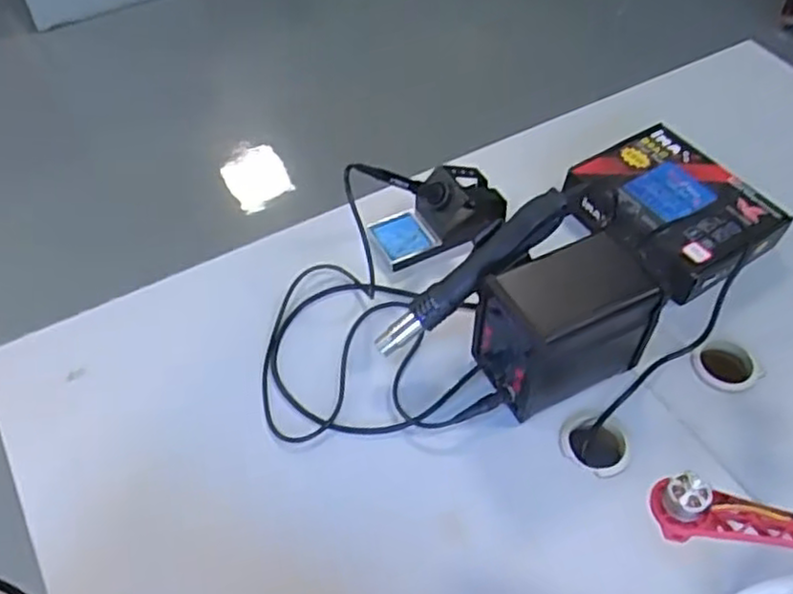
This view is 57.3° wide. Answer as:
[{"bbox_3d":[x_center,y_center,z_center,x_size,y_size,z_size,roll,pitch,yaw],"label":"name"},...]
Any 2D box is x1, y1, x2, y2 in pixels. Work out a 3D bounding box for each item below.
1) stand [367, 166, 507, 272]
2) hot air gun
[{"bbox_3d":[0.051,-0.101,0.875,0.160,0.086,0.072,-19,54,-14],"label":"stand"},{"bbox_3d":[0.072,-0.018,0.726,0.238,0.040,0.032,-41,54,16],"label":"hot air gun"}]

